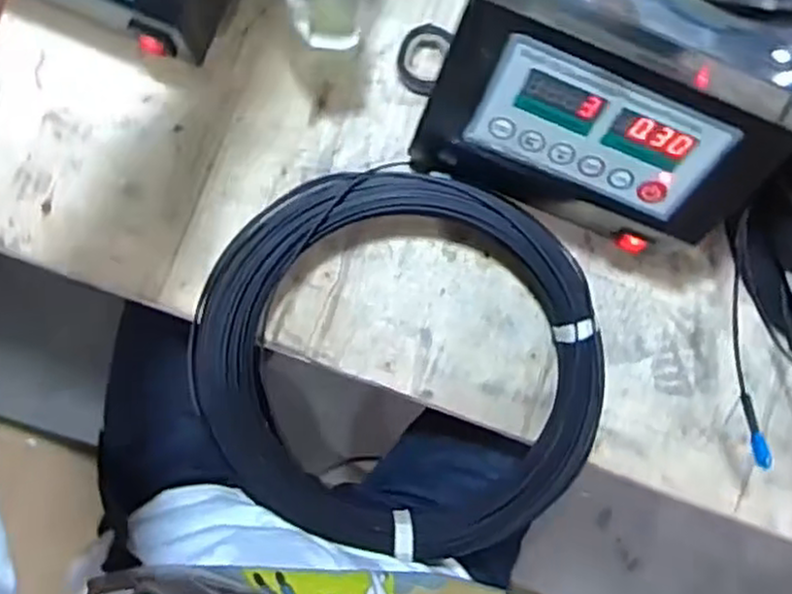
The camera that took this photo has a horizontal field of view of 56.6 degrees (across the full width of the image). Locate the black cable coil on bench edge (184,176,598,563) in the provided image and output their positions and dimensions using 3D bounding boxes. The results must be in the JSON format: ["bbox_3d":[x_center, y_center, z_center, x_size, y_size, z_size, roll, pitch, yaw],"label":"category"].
[{"bbox_3d":[0.005,0.055,0.583,0.321,0.068,0.284,24,88,-4],"label":"black cable coil on bench edge"}]

